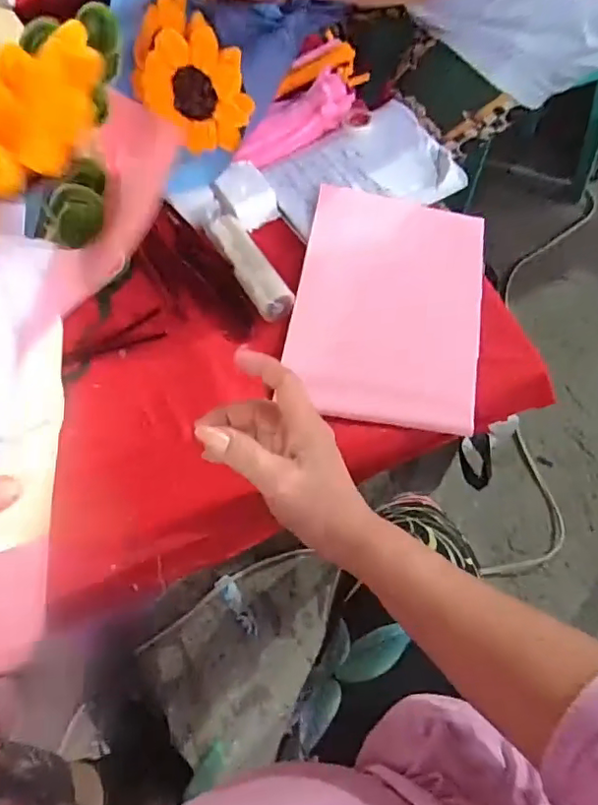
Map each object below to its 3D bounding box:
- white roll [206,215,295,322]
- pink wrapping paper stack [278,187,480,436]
[{"bbox_3d":[-0.049,-0.139,0.573,0.036,0.029,0.129,-28,66,-9],"label":"white roll"},{"bbox_3d":[0.088,-0.101,0.557,0.176,0.018,0.248,9,69,8],"label":"pink wrapping paper stack"}]

